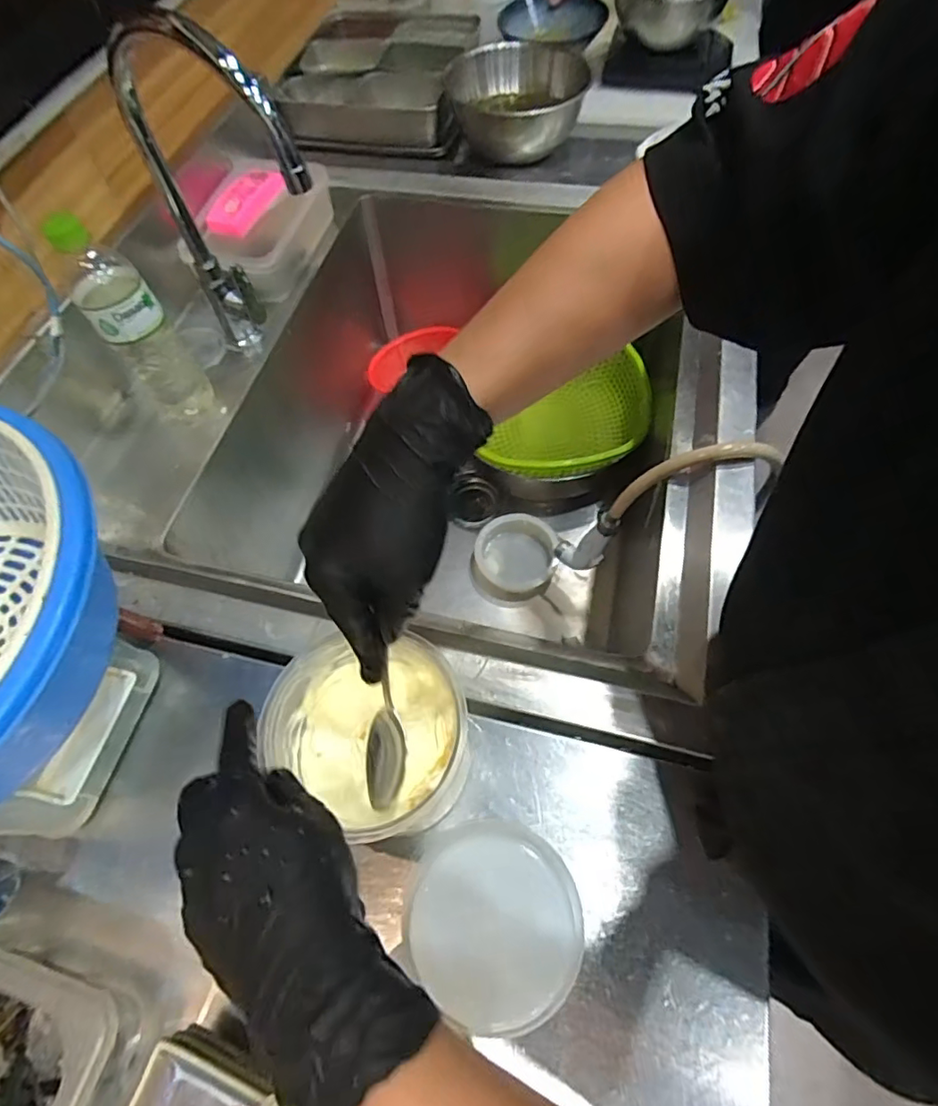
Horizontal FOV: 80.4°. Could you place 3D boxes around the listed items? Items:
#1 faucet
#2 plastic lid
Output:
[{"bbox_3d":[-0.228,-0.321,0.559,0.224,0.331,0.055,31,68,18],"label":"faucet"},{"bbox_3d":[0.018,0.248,0.376,0.113,0.008,0.114,4,60,-7],"label":"plastic lid"}]

